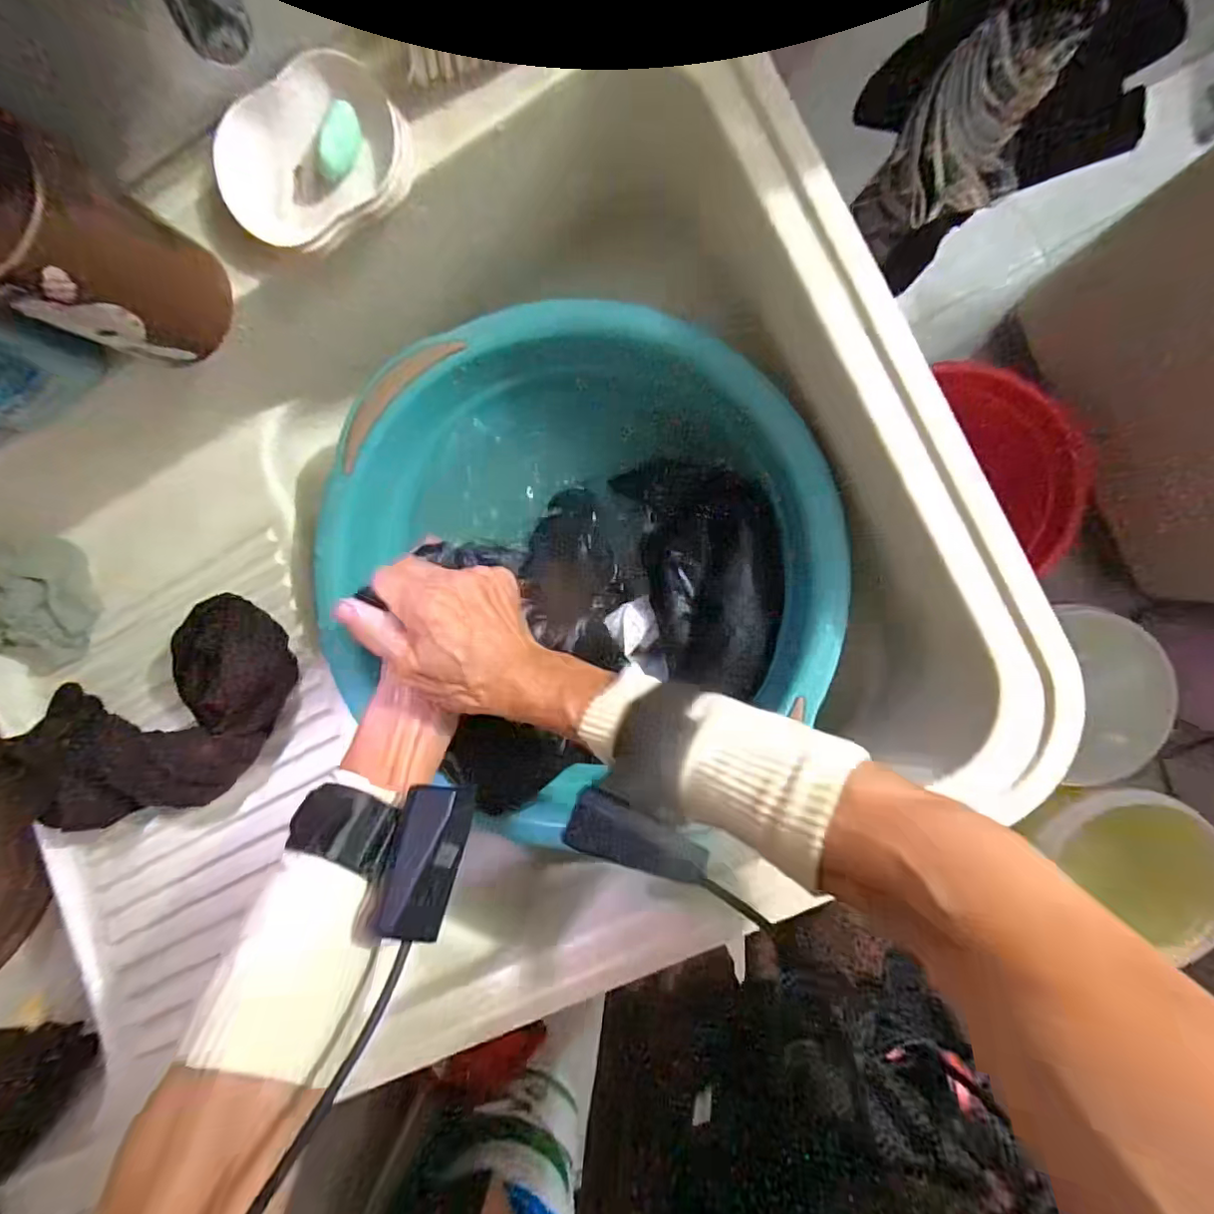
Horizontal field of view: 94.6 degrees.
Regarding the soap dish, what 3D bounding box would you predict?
[{"bbox_3d":[-0.173,-0.264,0.336,0.111,0.031,0.086,-33,90,8],"label":"soap dish"}]

